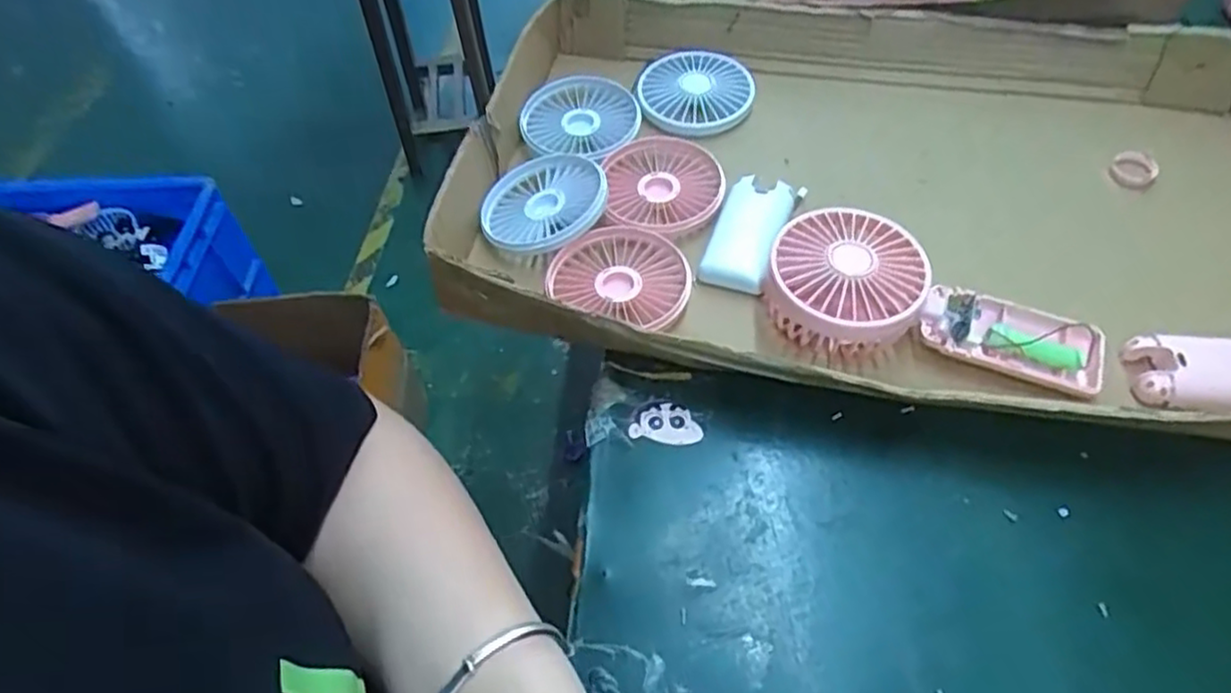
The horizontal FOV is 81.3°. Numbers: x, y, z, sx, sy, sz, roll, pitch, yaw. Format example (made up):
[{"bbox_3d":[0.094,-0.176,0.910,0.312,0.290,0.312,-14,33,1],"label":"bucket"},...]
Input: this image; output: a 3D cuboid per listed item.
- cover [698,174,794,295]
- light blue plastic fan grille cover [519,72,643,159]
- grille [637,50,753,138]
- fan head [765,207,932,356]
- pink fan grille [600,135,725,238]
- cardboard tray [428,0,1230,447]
[{"bbox_3d":[0.085,-0.073,0.467,0.043,0.016,0.088,16,57,15],"label":"cover"},{"bbox_3d":[-0.025,-0.170,0.537,0.083,0.015,0.085,7,55,10],"label":"light blue plastic fan grille cover"},{"bbox_3d":[0.062,-0.196,0.549,0.084,0.018,0.084,-2,54,3],"label":"grille"},{"bbox_3d":[0.134,-0.033,0.420,0.083,0.049,0.083,-2,54,3],"label":"fan head"},{"bbox_3d":[0.033,-0.112,0.496,0.079,0.018,0.087,-7,54,0],"label":"pink fan grille"},{"bbox_3d":[0.165,-0.111,0.471,0.517,0.060,0.341,9,56,11],"label":"cardboard tray"}]

